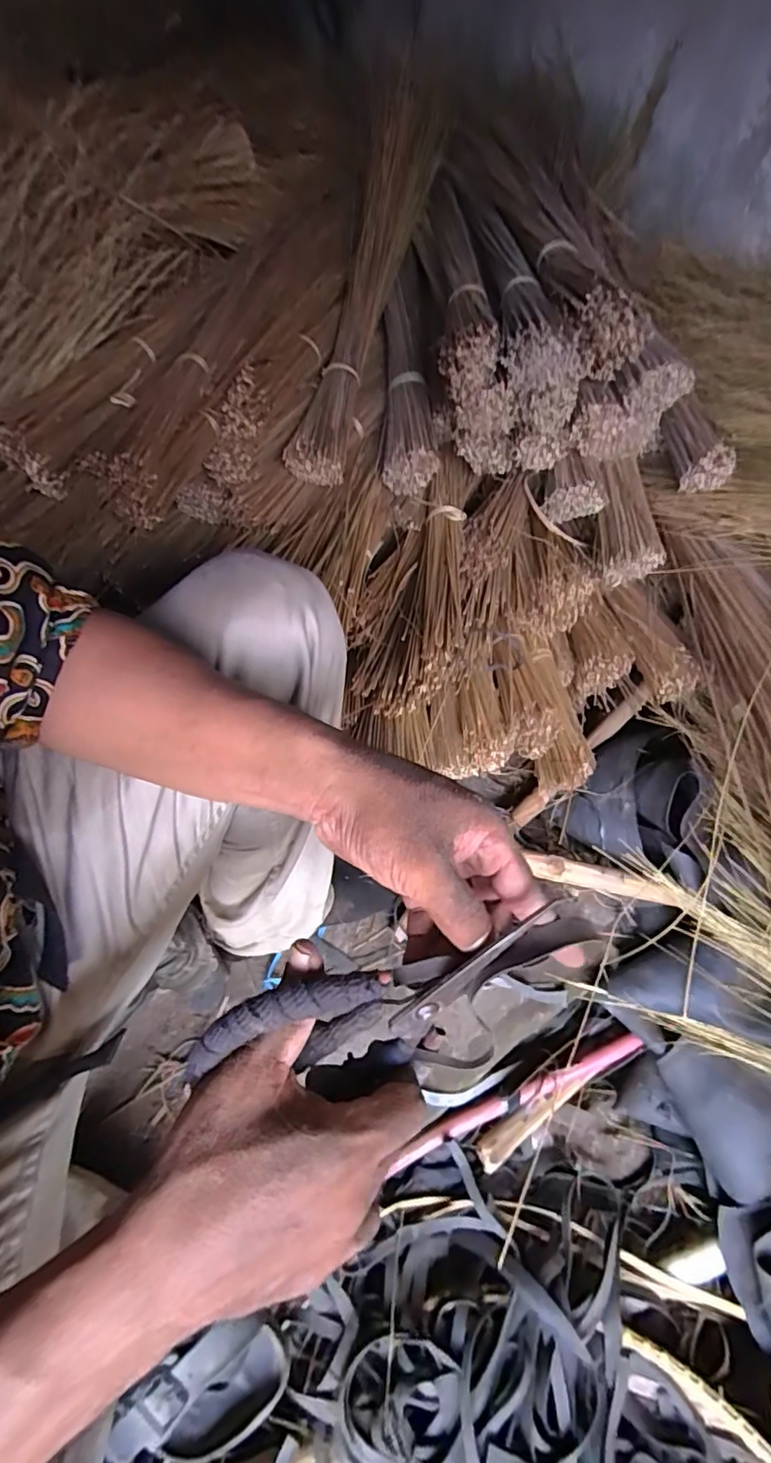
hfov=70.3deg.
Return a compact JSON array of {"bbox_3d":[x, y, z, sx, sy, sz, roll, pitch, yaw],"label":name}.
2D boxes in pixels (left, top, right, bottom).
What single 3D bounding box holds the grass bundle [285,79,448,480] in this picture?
[{"bbox_3d":[-0.033,-0.588,0.733,0.091,0.093,0.576,10,74,2],"label":"grass bundle"}]

